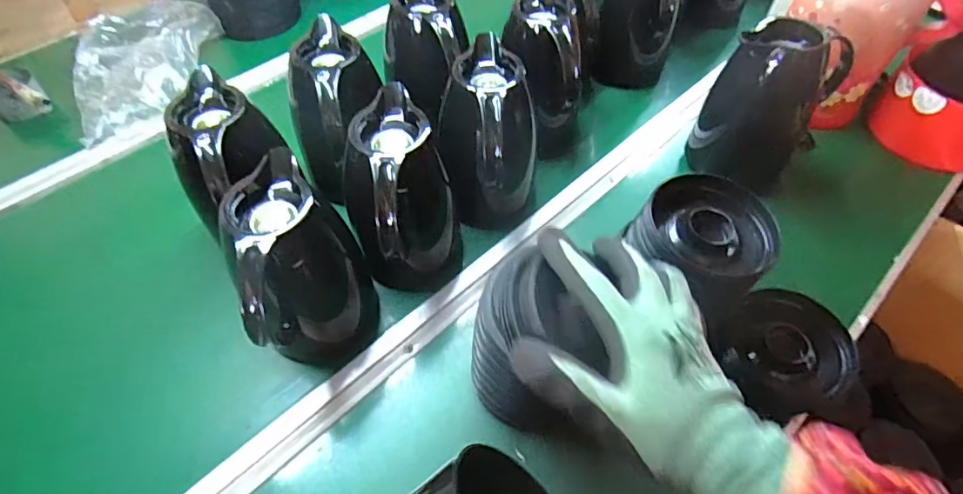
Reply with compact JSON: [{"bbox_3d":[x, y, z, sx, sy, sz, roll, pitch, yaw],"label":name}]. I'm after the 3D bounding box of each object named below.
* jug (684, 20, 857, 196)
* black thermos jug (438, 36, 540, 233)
[{"bbox_3d":[0.368,-0.185,0.672,0.136,0.201,0.116,29,59,20],"label":"jug"},{"bbox_3d":[0.009,-0.116,0.625,0.114,0.198,0.156,3,54,3],"label":"black thermos jug"}]

